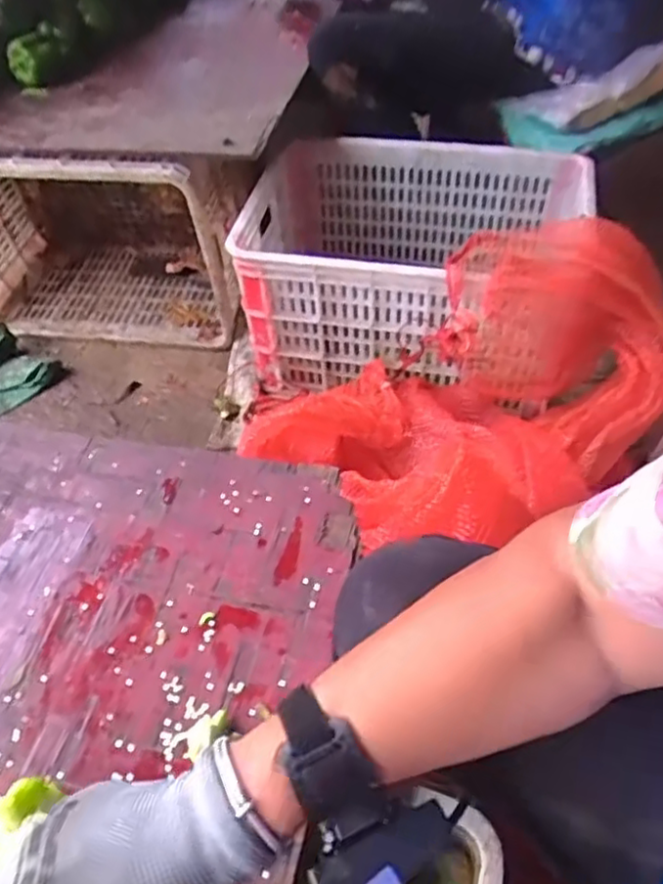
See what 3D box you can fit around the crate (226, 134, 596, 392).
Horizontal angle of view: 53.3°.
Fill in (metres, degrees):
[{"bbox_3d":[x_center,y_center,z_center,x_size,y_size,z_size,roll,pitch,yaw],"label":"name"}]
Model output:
[{"bbox_3d":[0.140,-0.299,1.099,0.510,0.241,0.391,6,52,8],"label":"crate"}]

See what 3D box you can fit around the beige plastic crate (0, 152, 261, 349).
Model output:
[{"bbox_3d":[-0.422,-0.414,1.206,0.529,0.334,0.309,7,52,9],"label":"beige plastic crate"}]

